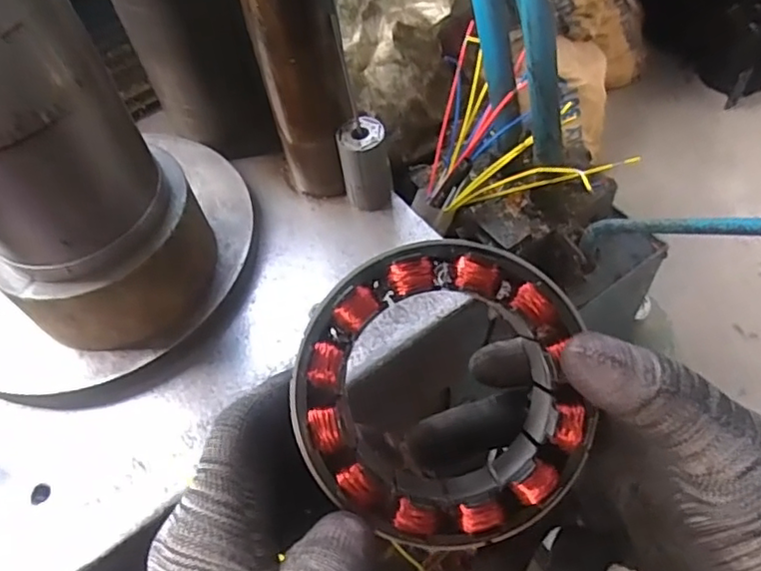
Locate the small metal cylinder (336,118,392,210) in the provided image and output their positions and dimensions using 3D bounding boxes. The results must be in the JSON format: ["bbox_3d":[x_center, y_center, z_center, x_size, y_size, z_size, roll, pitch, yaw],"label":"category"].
[{"bbox_3d":[-0.013,-0.099,0.503,0.038,0.072,0.032,-13,55,-2],"label":"small metal cylinder"}]

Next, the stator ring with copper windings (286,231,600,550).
[{"bbox_3d":[0.023,0.042,0.243,0.108,0.027,0.114,0,90,-1],"label":"stator ring with copper windings"}]

